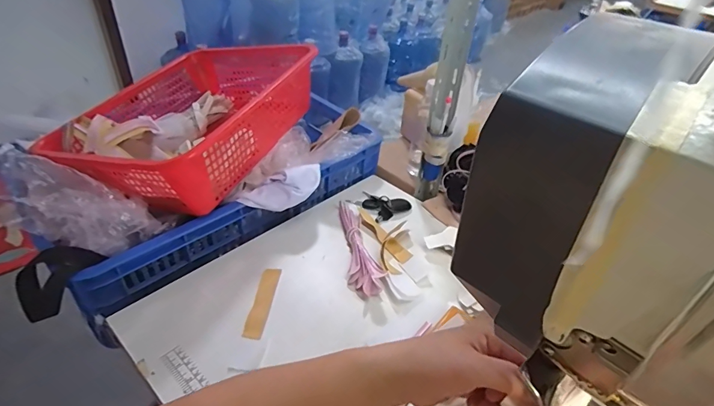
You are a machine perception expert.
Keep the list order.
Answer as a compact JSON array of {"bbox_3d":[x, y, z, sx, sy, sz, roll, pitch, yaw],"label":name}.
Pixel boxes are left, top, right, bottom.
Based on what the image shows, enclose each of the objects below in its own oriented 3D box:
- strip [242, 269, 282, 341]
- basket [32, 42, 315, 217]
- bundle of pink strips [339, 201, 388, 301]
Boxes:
[{"bbox_3d":[-0.131,0.138,0.573,0.026,0.004,0.118,12,38,-2],"label":"strip"},{"bbox_3d":[-0.284,-0.161,0.727,0.316,0.123,0.434,16,40,13],"label":"basket"},{"bbox_3d":[0.003,0.061,0.665,0.049,0.035,0.202,-2,39,-10],"label":"bundle of pink strips"}]

